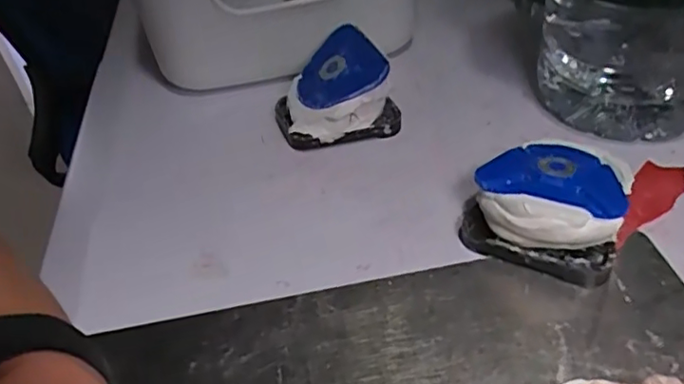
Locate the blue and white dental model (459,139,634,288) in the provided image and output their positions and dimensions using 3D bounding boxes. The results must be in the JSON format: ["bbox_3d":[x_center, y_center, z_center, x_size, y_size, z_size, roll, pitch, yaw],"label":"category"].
[{"bbox_3d":[0.096,0.002,0.281,0.067,0.034,0.071,14,45,22],"label":"blue and white dental model"}]

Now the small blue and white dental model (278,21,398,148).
[{"bbox_3d":[-0.007,-0.062,0.361,0.069,0.048,0.063,-4,41,4],"label":"small blue and white dental model"}]

